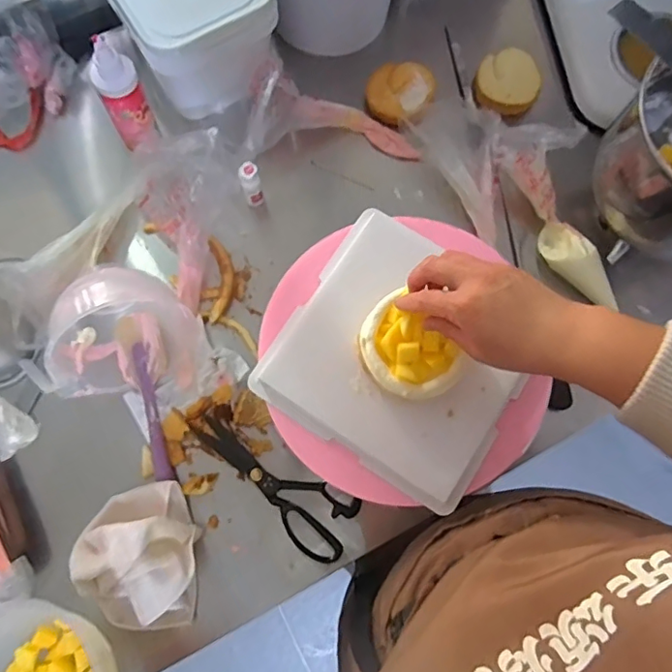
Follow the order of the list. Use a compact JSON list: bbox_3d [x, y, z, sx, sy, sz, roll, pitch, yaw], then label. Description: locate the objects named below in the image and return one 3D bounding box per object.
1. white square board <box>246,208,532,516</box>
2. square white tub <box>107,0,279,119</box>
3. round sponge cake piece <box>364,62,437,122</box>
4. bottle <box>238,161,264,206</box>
[{"bbox_3d":[0.067,0.020,0.529,0.228,0.024,0.217,33,86,5],"label":"white square board"},{"bbox_3d":[-0.177,-0.402,0.690,0.166,0.128,0.175,-30,79,-8],"label":"square white tub"},{"bbox_3d":[0.087,-0.337,0.735,0.088,0.028,0.099,24,77,4],"label":"round sponge cake piece"},{"bbox_3d":[-0.105,-0.188,0.676,0.023,0.063,0.028,-18,78,-6],"label":"bottle"}]

